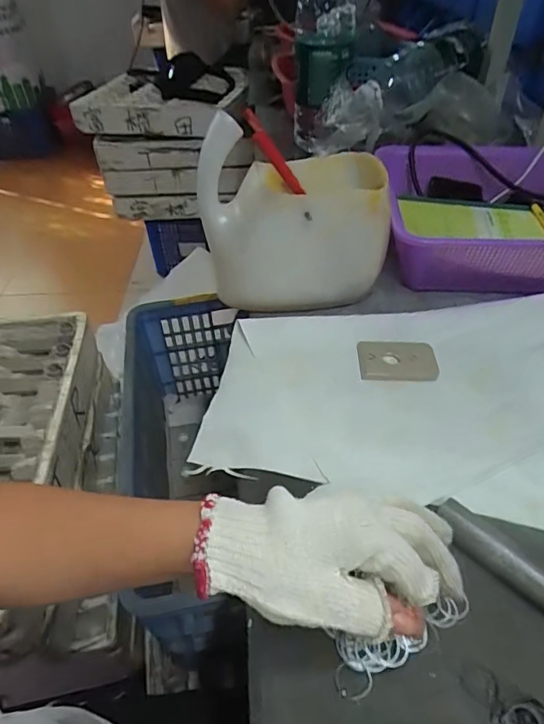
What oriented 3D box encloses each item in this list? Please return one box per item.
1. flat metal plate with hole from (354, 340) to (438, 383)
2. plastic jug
[{"bbox_3d":[0.130,-0.003,0.489,0.081,0.007,0.051,-1,46,0],"label":"flat metal plate with hole"},{"bbox_3d":[0.022,-0.153,0.509,0.192,0.174,0.090,-5,46,-5],"label":"plastic jug"}]

